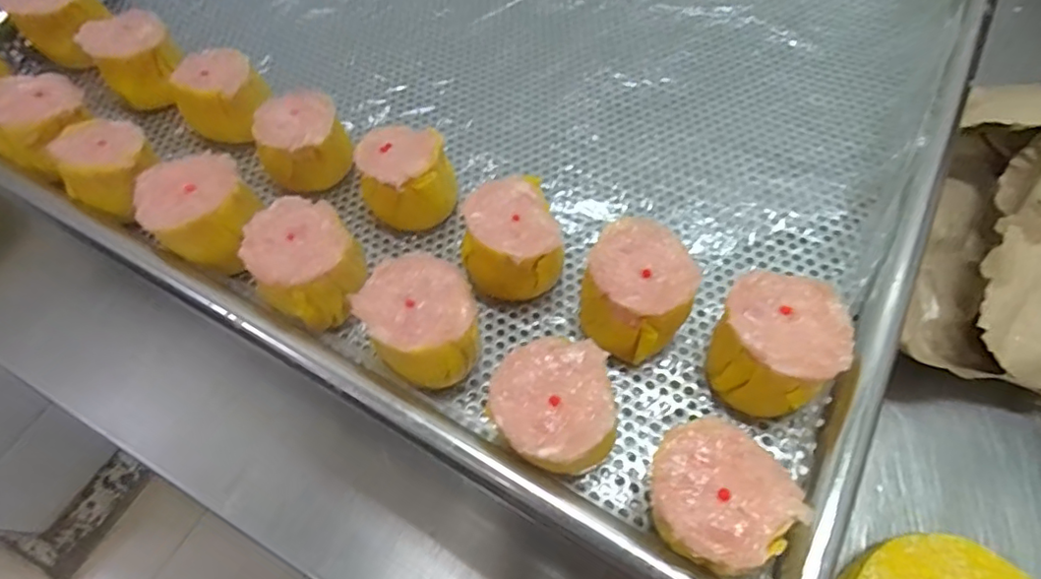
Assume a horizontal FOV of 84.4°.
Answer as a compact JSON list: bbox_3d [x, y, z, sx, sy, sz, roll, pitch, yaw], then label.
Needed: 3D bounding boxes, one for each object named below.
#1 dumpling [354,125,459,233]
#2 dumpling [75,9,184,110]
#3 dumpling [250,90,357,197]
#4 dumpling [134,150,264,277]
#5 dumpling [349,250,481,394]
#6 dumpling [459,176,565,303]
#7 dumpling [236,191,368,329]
[{"bbox_3d":[-0.045,-0.043,0.230,0.033,0.037,0.035,-1,63,2],"label":"dumpling"},{"bbox_3d":[-0.176,-0.106,0.265,0.033,0.029,0.034,0,62,-1],"label":"dumpling"},{"bbox_3d":[-0.090,-0.059,0.240,0.034,0.035,0.028,-28,65,-11],"label":"dumpling"},{"bbox_3d":[-0.113,-0.026,0.208,0.034,0.026,0.039,-37,67,-14],"label":"dumpling"},{"bbox_3d":[-0.031,0.013,0.188,0.033,0.035,0.039,-33,66,-13],"label":"dumpling"},{"bbox_3d":[-0.002,-0.016,0.207,0.033,0.031,0.044,-1,63,2],"label":"dumpling"},{"bbox_3d":[-0.073,-0.008,0.199,0.033,0.030,0.039,-30,65,-12],"label":"dumpling"}]

